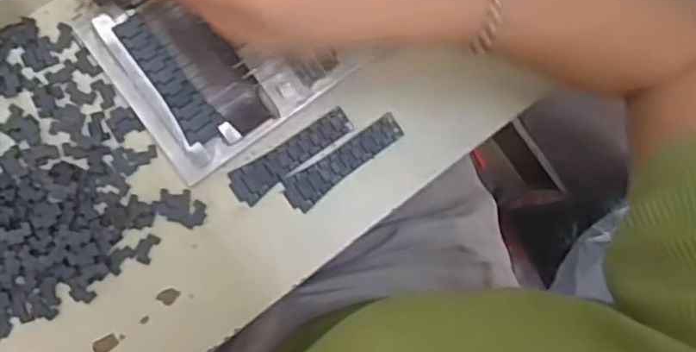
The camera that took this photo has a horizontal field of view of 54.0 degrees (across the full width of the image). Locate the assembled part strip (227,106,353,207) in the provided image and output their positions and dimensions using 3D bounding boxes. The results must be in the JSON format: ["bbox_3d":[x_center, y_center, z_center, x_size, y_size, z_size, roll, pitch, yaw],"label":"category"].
[{"bbox_3d":[-0.035,-0.013,0.436,0.086,0.004,0.023,-32,92,-9],"label":"assembled part strip"}]

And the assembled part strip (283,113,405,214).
[{"bbox_3d":[-0.002,-0.009,0.441,0.086,0.004,0.023,-33,92,-9],"label":"assembled part strip"}]

